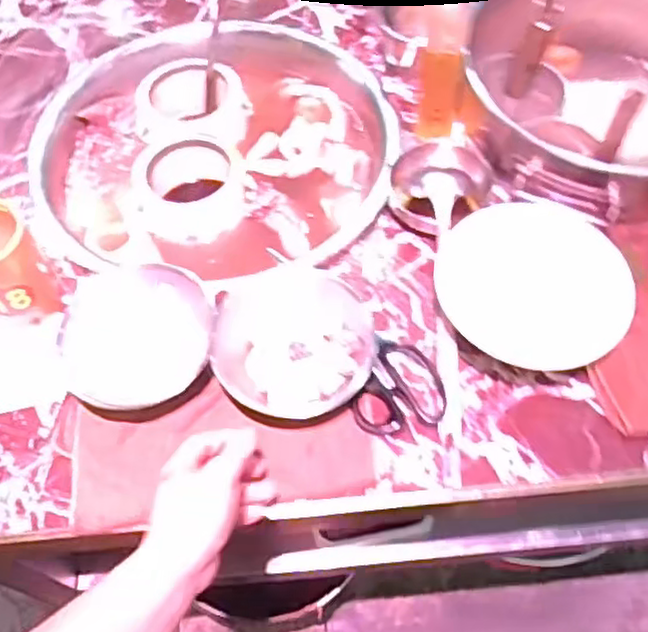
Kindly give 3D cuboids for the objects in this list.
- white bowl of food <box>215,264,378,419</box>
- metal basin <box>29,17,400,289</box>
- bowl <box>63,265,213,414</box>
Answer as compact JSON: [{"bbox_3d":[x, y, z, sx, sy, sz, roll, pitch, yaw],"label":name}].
[{"bbox_3d":[-0.028,0.026,0.655,0.145,0.042,0.150,0,62,1],"label":"white bowl of food"},{"bbox_3d":[-0.132,-0.193,0.830,0.417,0.086,0.351,9,60,7],"label":"metal basin"},{"bbox_3d":[-0.174,0.019,0.656,0.137,0.049,0.126,0,62,1],"label":"bowl"}]

